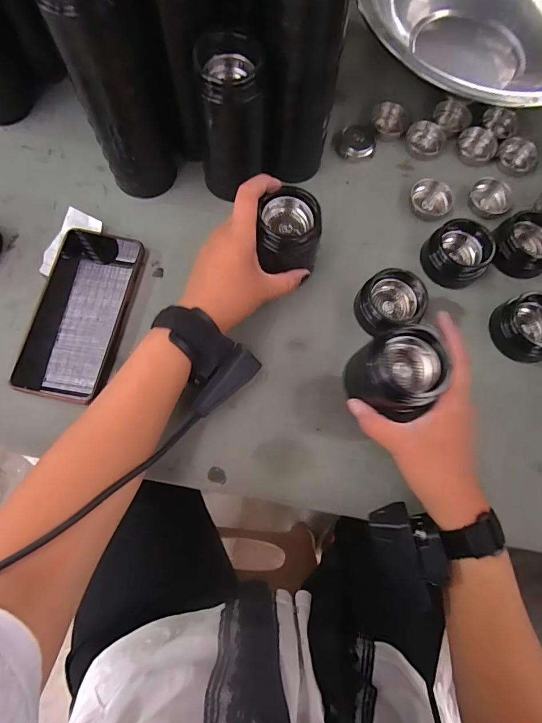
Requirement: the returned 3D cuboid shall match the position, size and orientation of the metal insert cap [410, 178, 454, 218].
[{"bbox_3d":[0.170,-0.173,0.427,0.042,0.017,0.035,-4,74,-4],"label":"metal insert cap"}]

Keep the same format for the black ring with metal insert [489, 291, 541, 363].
[{"bbox_3d":[0.246,-0.033,0.375,0.054,0.039,0.056,1,73,-2],"label":"black ring with metal insert"}]

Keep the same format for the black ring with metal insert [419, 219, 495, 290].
[{"bbox_3d":[0.188,-0.109,0.402,0.060,0.028,0.060,-41,79,-13],"label":"black ring with metal insert"}]

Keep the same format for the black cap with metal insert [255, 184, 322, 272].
[{"bbox_3d":[0.017,-0.112,0.362,0.053,0.062,0.052,1,73,-2],"label":"black cap with metal insert"}]

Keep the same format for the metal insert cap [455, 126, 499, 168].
[{"bbox_3d":[0.230,-0.242,0.452,0.043,0.019,0.039,27,74,6],"label":"metal insert cap"}]

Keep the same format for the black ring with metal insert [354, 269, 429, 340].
[{"bbox_3d":[0.113,-0.056,0.381,0.058,0.031,0.050,-10,74,-5],"label":"black ring with metal insert"}]

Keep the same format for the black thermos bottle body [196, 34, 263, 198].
[{"bbox_3d":[-0.036,-0.214,0.370,0.055,0.134,0.047,-2,73,-3],"label":"black thermos bottle body"}]

